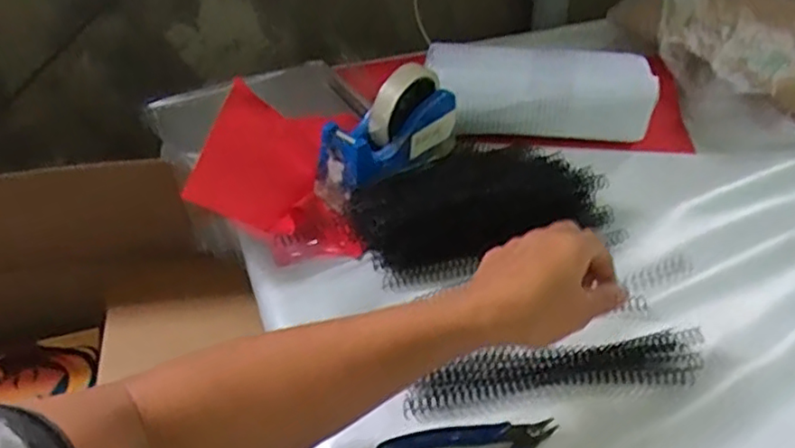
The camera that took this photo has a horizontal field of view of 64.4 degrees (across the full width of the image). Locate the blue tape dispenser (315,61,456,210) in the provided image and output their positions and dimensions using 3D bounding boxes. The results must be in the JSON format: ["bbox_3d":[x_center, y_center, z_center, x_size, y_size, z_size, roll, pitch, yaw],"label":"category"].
[{"bbox_3d":[-0.005,-0.088,0.611,0.156,0.100,0.053,-30,46,-31],"label":"blue tape dispenser"}]

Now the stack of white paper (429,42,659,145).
[{"bbox_3d":[0.158,-0.149,0.726,0.236,0.096,0.107,-3,38,-2],"label":"stack of white paper"}]

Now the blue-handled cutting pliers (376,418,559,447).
[{"bbox_3d":[0.053,0.152,0.406,0.115,0.014,0.068,-14,40,-15],"label":"blue-handled cutting pliers"}]

